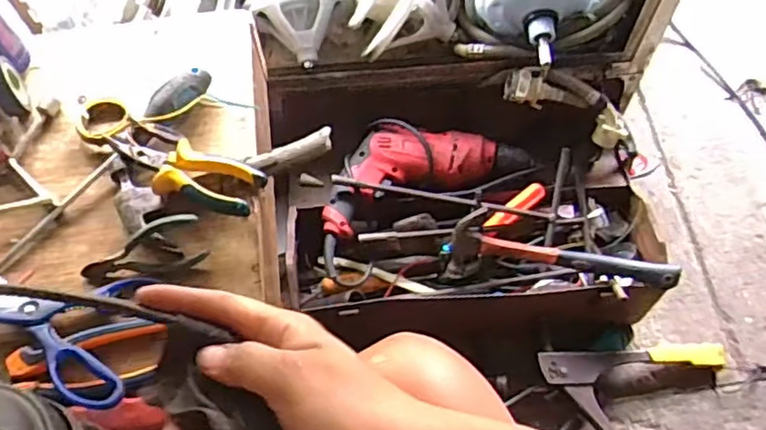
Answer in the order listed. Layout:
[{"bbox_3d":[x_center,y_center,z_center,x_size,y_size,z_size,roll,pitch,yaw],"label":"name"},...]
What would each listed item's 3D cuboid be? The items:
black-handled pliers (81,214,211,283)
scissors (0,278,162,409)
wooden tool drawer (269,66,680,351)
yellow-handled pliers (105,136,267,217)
[{"bbox_3d":[-0.215,0.031,0.575,0.110,0.034,0.042,-8,62,-2],"label":"black-handled pliers"},{"bbox_3d":[-0.296,0.099,0.538,0.188,0.016,0.121,3,53,3],"label":"scissors"},{"bbox_3d":[0.100,-0.028,0.835,0.462,0.158,0.351,-3,62,0],"label":"wooden tool drawer"},{"bbox_3d":[-0.184,-0.041,0.591,0.152,0.020,0.054,22,65,12],"label":"yellow-handled pliers"}]

